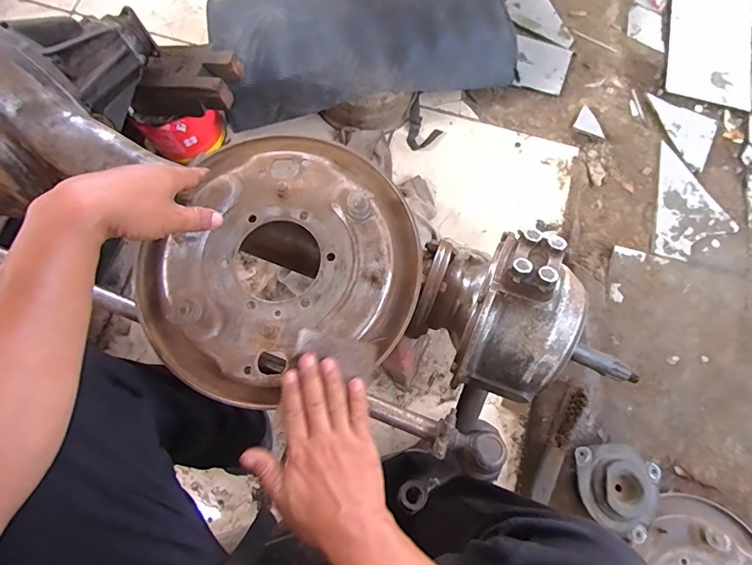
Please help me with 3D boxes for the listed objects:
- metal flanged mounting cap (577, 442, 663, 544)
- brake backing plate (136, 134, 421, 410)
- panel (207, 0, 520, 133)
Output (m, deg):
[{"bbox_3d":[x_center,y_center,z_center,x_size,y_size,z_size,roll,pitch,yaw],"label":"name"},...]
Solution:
[{"bbox_3d":[0.390,0.336,0.702,0.131,0.058,0.129,0,75,-1],"label":"metal flanged mounting cap"},{"bbox_3d":[-0.108,-0.032,0.467,0.292,0.035,0.280,0,74,0],"label":"brake backing plate"},{"bbox_3d":[-0.026,-0.522,0.889,0.601,0.084,0.339,-16,76,-6],"label":"panel"}]

